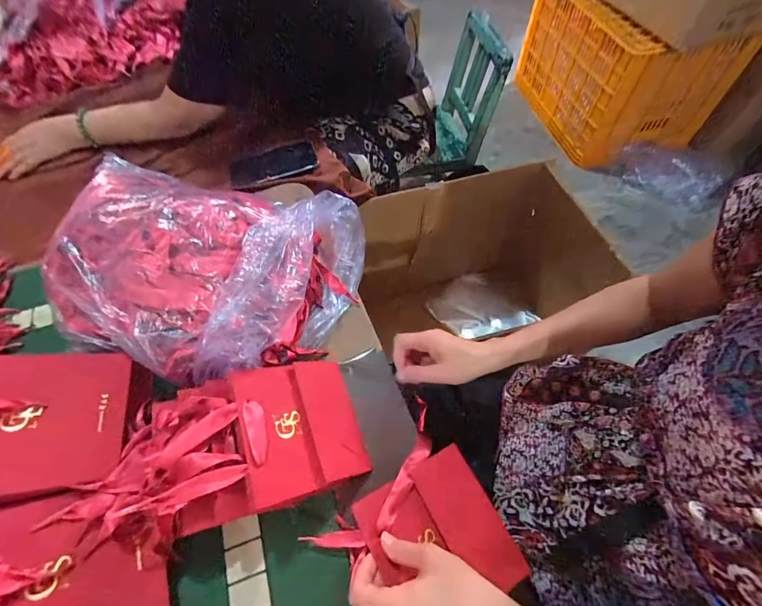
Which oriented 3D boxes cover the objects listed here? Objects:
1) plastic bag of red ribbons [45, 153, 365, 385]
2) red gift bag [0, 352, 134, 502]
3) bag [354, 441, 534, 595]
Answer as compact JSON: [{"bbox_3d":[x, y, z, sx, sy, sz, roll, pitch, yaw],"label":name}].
[{"bbox_3d":[-0.234,-0.046,0.473,0.376,0.134,0.278,11,60,9],"label":"plastic bag of red ribbons"},{"bbox_3d":[-0.348,0.118,0.367,0.139,0.018,0.143,4,60,-30],"label":"red gift bag"},{"bbox_3d":[0.059,0.235,0.369,0.137,0.013,0.143,-21,58,-23],"label":"bag"}]

